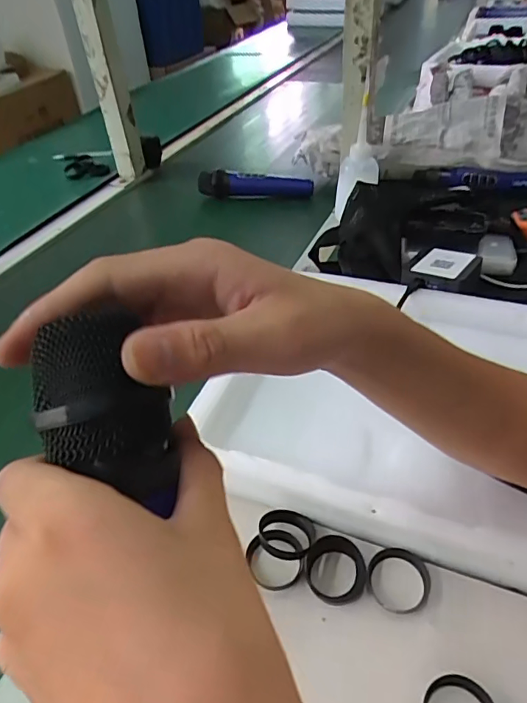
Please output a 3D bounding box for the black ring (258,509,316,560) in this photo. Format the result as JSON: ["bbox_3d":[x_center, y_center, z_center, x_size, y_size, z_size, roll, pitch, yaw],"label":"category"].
[{"bbox_3d":[0.018,0.141,0.380,0.043,0.011,0.043,7,29,-4],"label":"black ring"}]

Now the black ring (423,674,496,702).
[{"bbox_3d":[0.120,0.219,0.295,0.046,0.007,0.044,-3,41,2],"label":"black ring"}]

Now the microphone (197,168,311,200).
[{"bbox_3d":[-0.018,-0.295,0.871,0.208,0.056,0.035,5,42,12],"label":"microphone"}]

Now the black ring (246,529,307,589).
[{"bbox_3d":[0.009,0.158,0.374,0.042,0.013,0.042,-3,41,2],"label":"black ring"}]

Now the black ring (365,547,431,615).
[{"bbox_3d":[0.097,0.164,0.353,0.044,0.011,0.042,-3,41,2],"label":"black ring"}]

